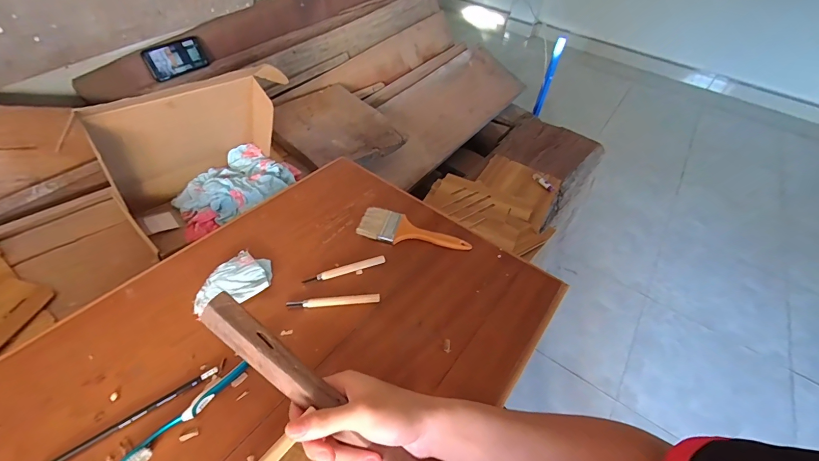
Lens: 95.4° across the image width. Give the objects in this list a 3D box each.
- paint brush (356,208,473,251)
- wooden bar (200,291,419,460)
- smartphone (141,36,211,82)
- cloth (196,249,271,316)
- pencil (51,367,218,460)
[{"bbox_3d":[0.008,0.004,0.631,0.187,0.009,0.066,14,47,8],"label":"paint brush"},{"bbox_3d":[-0.061,0.169,0.336,0.311,0.018,0.031,41,53,1],"label":"wooden bar"},{"bbox_3d":[-0.630,-0.467,1.011,0.017,0.080,0.156,23,51,36],"label":"smartphone"},{"bbox_3d":[-0.248,0.076,0.528,0.073,0.012,0.113,27,50,19],"label":"cloth"},{"bbox_3d":[-0.301,0.203,0.410,0.172,0.004,0.009,-28,55,-28],"label":"pencil"}]

